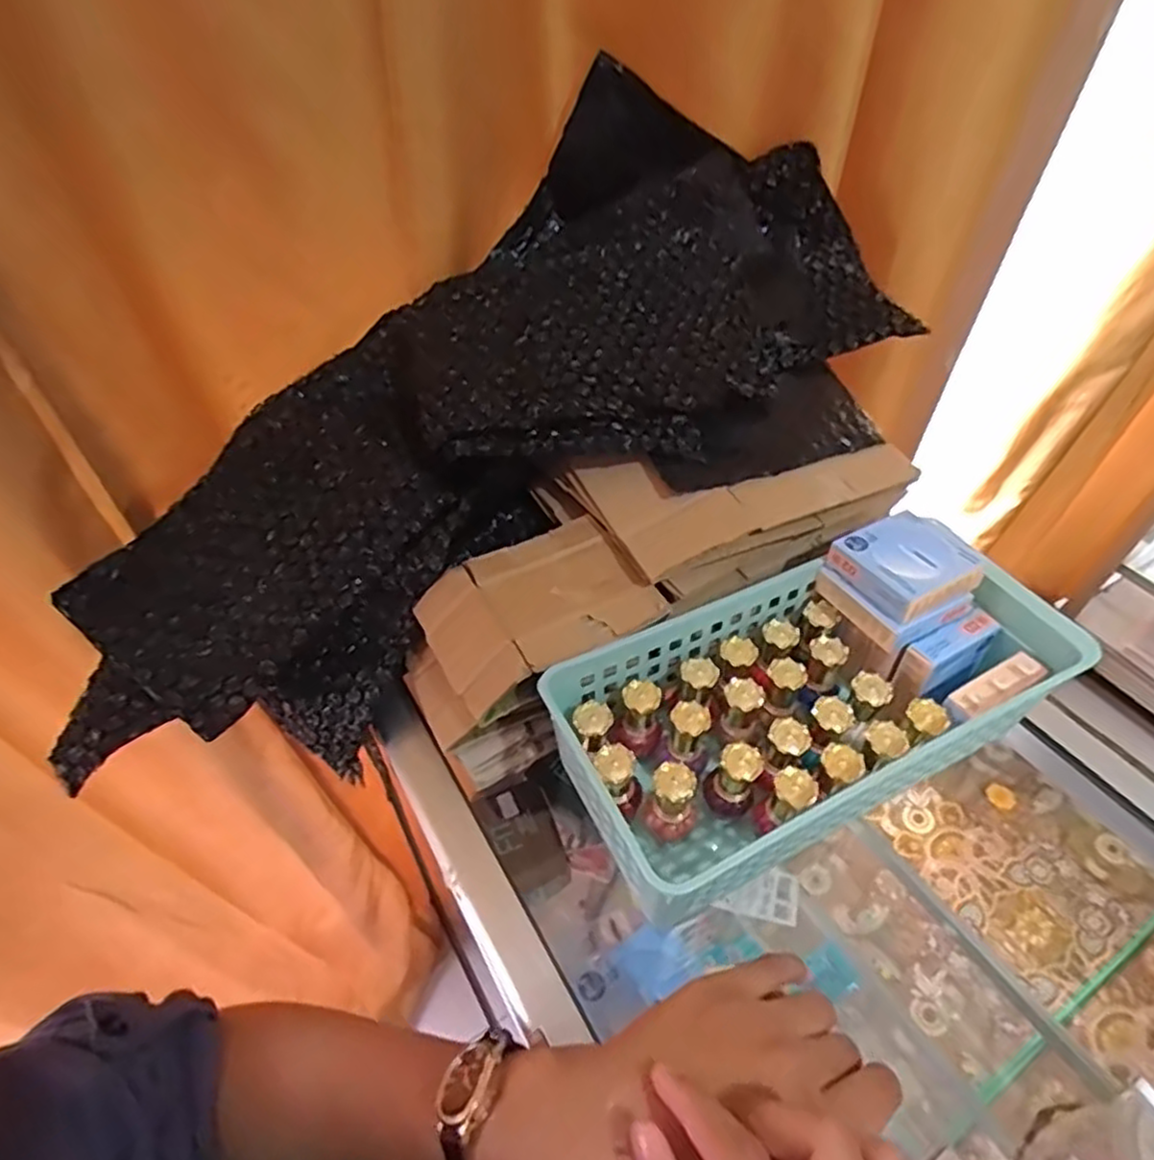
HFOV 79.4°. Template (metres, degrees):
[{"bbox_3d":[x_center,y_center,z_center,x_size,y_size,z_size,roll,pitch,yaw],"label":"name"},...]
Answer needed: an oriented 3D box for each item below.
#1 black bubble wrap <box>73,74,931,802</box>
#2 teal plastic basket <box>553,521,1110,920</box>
[{"bbox_3d":[-0.062,-0.113,0.485,0.607,0.149,0.299,-37,55,-9],"label":"black bubble wrap"},{"bbox_3d":[0.135,0.076,0.411,0.273,0.116,0.140,-20,50,-18],"label":"teal plastic basket"}]

